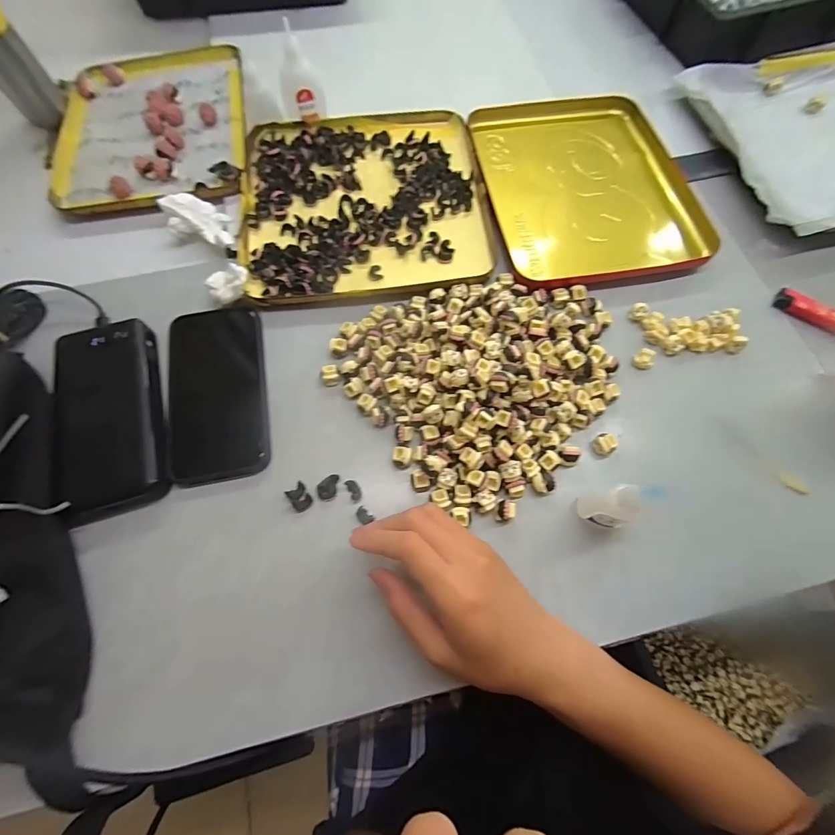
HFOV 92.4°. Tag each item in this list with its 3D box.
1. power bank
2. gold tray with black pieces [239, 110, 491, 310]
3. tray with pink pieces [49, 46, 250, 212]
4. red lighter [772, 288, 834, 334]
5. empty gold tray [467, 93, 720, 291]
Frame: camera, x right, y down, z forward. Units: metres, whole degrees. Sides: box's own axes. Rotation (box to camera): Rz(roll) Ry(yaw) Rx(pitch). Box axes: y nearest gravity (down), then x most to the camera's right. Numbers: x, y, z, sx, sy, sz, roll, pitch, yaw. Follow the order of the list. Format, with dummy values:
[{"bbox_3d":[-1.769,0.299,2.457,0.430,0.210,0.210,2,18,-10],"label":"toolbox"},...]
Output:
[{"bbox_3d":[-0.241,-0.006,0.320,0.069,0.026,0.160,-17,69,-6],"label":"power bank"},{"bbox_3d":[-0.055,-0.226,0.413,0.240,0.013,0.242,-7,68,-2],"label":"gold tray with black pieces"},{"bbox_3d":[-0.299,-0.339,0.453,0.203,0.016,0.266,-12,69,-4],"label":"tray with pink pieces"},{"bbox_3d":[0.367,-0.093,0.362,0.076,0.009,0.021,34,72,13],"label":"red lighter"},{"bbox_3d":[0.173,-0.247,0.420,0.196,0.016,0.252,-8,68,-3],"label":"empty gold tray"}]

